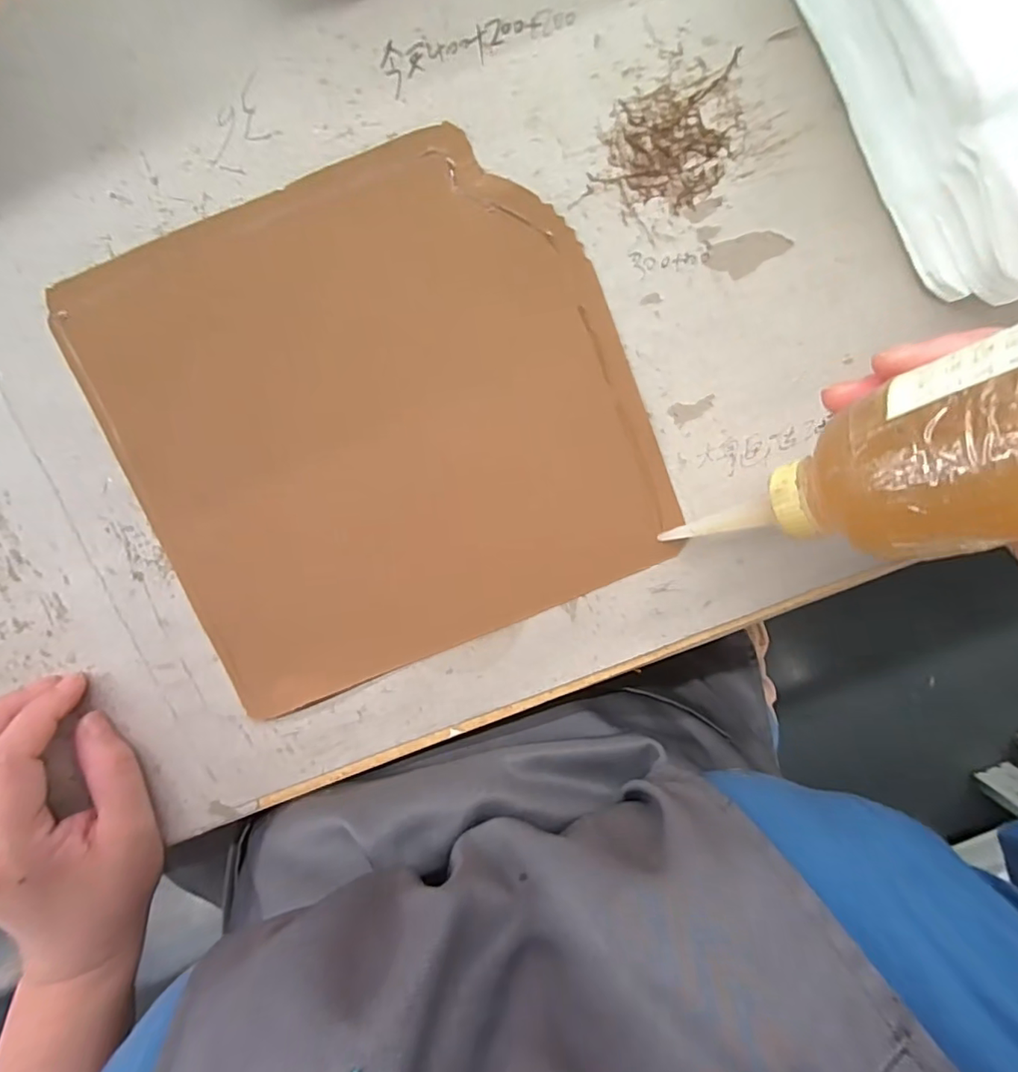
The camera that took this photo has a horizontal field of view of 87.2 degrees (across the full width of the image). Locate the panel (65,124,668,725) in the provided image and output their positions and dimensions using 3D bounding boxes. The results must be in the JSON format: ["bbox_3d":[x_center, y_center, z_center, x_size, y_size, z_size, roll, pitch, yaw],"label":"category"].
[{"bbox_3d":[-0.062,-0.049,0.249,0.231,0.008,0.220,-22,98,3],"label":"panel"}]

